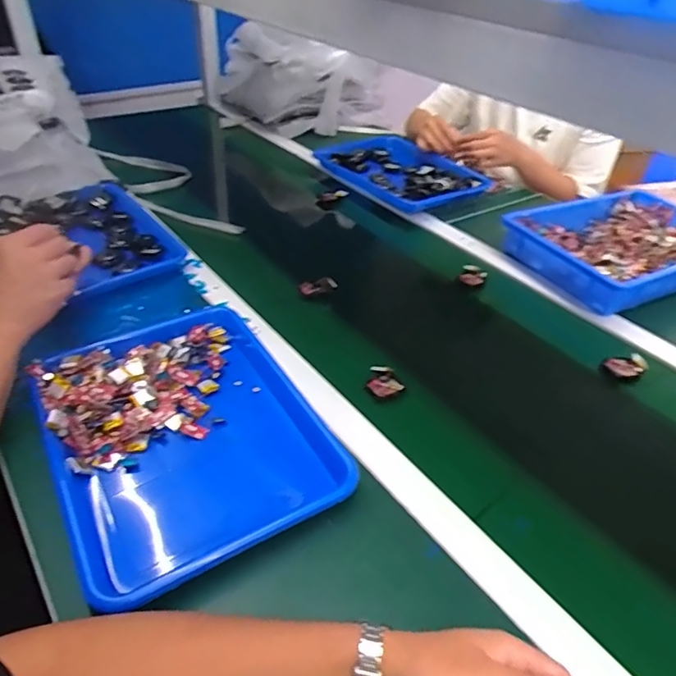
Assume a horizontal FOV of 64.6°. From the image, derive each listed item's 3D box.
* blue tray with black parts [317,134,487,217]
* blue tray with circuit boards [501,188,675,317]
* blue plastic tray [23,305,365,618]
[{"bbox_3d":[0.125,-0.347,1.100,0.233,0.035,0.332,-24,45,-30],"label":"blue tray with black parts"},{"bbox_3d":[0.488,-0.165,0.917,0.370,0.055,0.258,-15,41,-21],"label":"blue tray with circuit boards"},{"bbox_3d":[-0.154,0.092,0.556,0.259,0.040,0.317,-20,44,-27],"label":"blue plastic tray"}]

